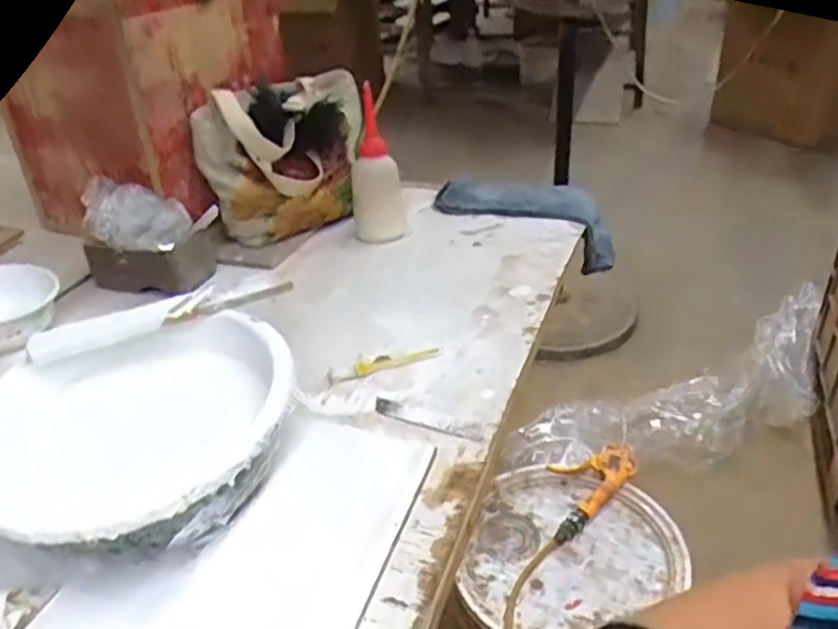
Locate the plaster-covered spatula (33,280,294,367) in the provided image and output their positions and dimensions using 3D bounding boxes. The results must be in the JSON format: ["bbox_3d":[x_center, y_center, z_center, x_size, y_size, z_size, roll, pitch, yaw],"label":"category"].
[{"bbox_3d":[-0.203,-0.003,0.556,0.193,0.010,0.046,-19,37,-20],"label":"plaster-covered spatula"}]

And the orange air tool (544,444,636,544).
[{"bbox_3d":[0.229,0.235,0.992,0.180,0.033,0.093,-29,41,-31],"label":"orange air tool"}]

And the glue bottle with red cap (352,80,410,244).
[{"bbox_3d":[-0.051,-0.166,0.830,0.060,0.150,0.058,-6,35,-2],"label":"glue bottle with red cap"}]

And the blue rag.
[{"bbox_3d":[0.146,-0.129,0.927,0.240,0.090,0.104,17,38,7],"label":"blue rag"}]

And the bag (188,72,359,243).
[{"bbox_3d":[-0.153,-0.199,0.866,0.122,0.155,0.203,13,39,24],"label":"bag"}]

